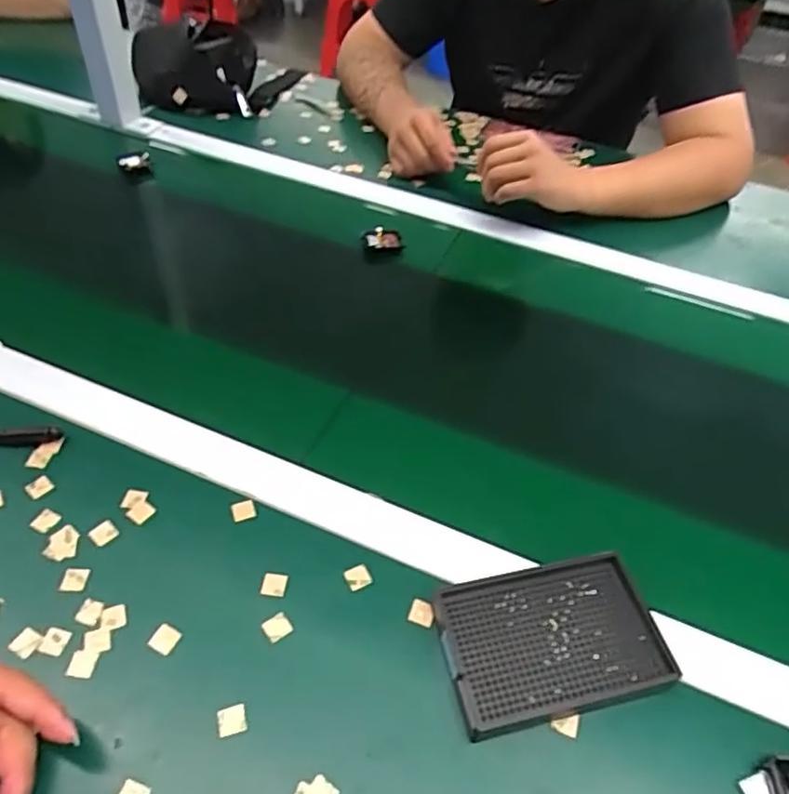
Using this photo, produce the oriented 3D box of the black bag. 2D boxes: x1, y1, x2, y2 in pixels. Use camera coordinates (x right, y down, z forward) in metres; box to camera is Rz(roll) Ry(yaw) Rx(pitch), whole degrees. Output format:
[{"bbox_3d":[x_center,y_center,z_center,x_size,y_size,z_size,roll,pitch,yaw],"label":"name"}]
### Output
[{"bbox_3d":[-0.271,-0.508,0.983,0.170,0.100,0.219,23,49,16],"label":"black bag"}]

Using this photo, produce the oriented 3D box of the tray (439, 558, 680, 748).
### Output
[{"bbox_3d":[0.102,0.159,0.418,0.139,0.024,0.091,-8,48,-12],"label":"tray"}]

